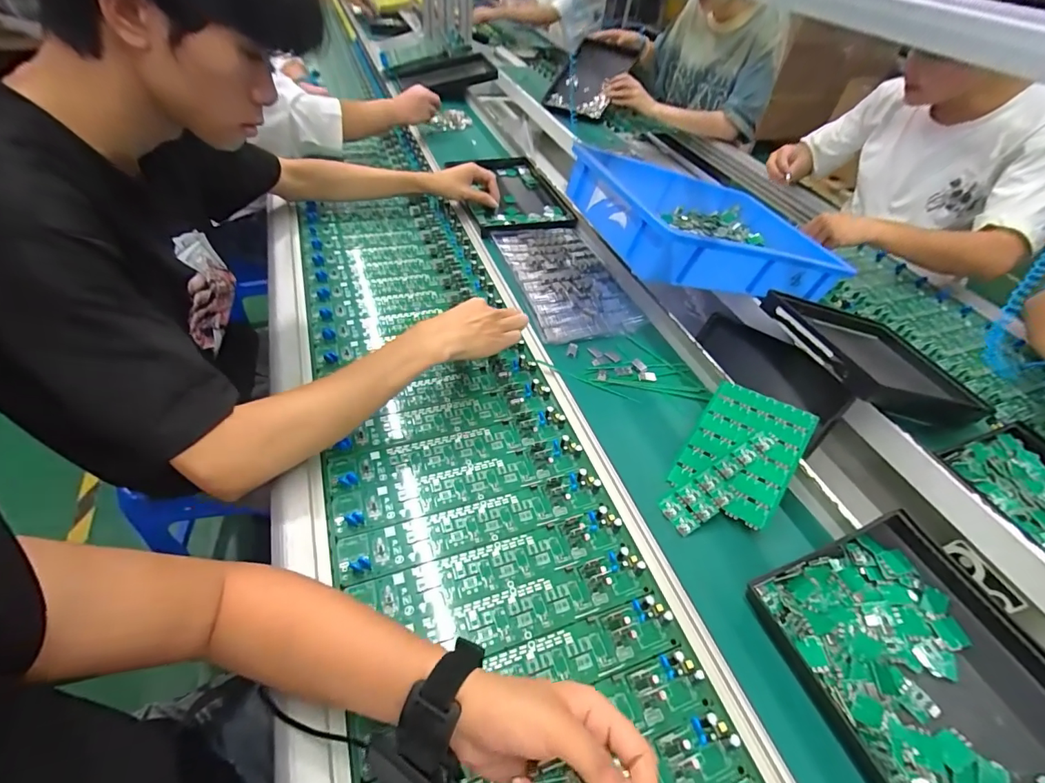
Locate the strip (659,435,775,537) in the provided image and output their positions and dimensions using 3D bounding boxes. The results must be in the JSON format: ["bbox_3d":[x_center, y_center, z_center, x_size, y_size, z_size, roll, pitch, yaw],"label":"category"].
[{"bbox_3d":[0.224,0.096,0.506,0.162,0.004,0.045,-34,59,-16],"label":"strip"}]

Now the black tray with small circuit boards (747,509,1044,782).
[{"bbox_3d":[0.331,0.235,0.363,0.171,0.045,0.235,-20,54,-9],"label":"black tray with small circuit boards"}]

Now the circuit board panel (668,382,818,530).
[{"bbox_3d":[0.256,0.068,0.524,0.110,0.006,0.160,27,64,27],"label":"circuit board panel"}]

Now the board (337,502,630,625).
[{"bbox_3d":[-0.023,0.170,0.447,0.265,0.014,0.051,-14,51,-17],"label":"board"}]

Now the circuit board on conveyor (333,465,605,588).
[{"bbox_3d":[-0.045,0.133,0.473,0.278,0.014,0.051,-13,51,-17],"label":"circuit board on conveyor"}]

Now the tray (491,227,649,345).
[{"bbox_3d":[0.071,-0.196,0.774,0.161,0.025,0.322,-11,50,-15],"label":"tray"}]

